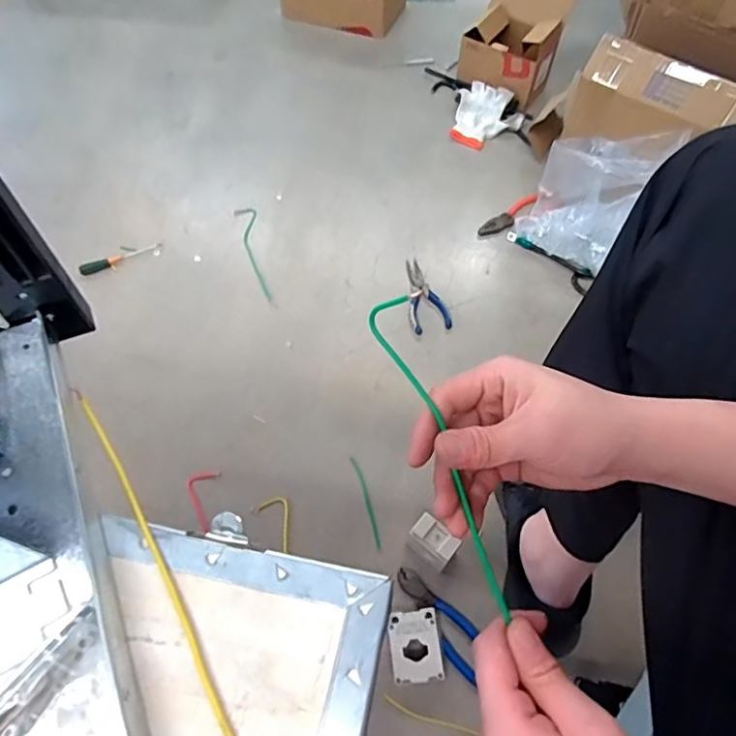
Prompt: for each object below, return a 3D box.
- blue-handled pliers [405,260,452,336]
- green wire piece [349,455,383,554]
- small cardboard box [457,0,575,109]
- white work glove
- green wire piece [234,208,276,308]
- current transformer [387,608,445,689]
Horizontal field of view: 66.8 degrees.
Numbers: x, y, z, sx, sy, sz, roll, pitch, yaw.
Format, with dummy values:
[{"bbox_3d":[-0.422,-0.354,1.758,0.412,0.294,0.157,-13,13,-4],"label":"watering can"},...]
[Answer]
[{"bbox_3d":[0.098,-0.133,0.990,0.073,0.012,0.157,-10,62,-5],"label":"blue-handled pliers"},{"bbox_3d":[-0.001,0.196,0.817,0.013,0.005,0.141,-16,62,-8],"label":"green wire piece"},{"bbox_3d":[0.315,-0.706,1.176,0.178,0.206,0.183,24,64,11],"label":"small cardboard box"},{"bbox_3d":[0.255,-0.534,1.184,0.143,0.039,0.158,13,62,8],"label":"white work glove"},{"bbox_3d":[-0.201,-0.208,1.029,0.040,0.004,0.242,-17,63,-9],"label":"green wire piece"},{"bbox_3d":[0.059,0.348,0.699,0.062,0.038,0.083,-7,61,-3],"label":"current transformer"}]

